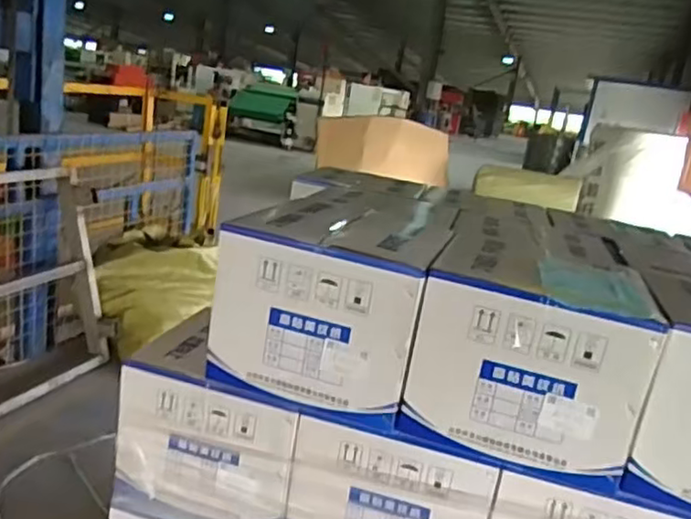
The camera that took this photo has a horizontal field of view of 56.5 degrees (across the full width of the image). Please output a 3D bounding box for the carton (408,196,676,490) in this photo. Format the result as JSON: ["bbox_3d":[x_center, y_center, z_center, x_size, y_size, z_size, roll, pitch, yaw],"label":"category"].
[{"bbox_3d":[0.307,0.115,1.042,0.300,0.271,0.473,8,11,18],"label":"carton"}]

